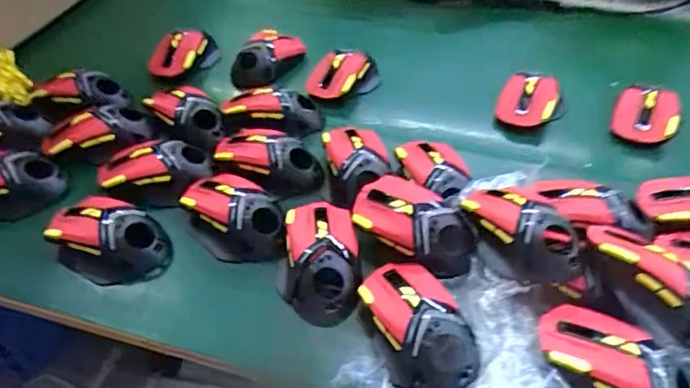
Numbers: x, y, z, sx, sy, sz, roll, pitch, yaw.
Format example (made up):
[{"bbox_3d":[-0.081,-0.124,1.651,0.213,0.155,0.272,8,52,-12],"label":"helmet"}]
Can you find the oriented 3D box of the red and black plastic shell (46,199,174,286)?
[{"bbox_3d":[-0.226,0.042,0.495,0.123,0.038,0.075,15,48,16],"label":"red and black plastic shell"}]

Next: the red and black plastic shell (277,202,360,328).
[{"bbox_3d":[-0.024,0.053,0.472,0.072,0.038,0.125,-2,46,0],"label":"red and black plastic shell"}]

